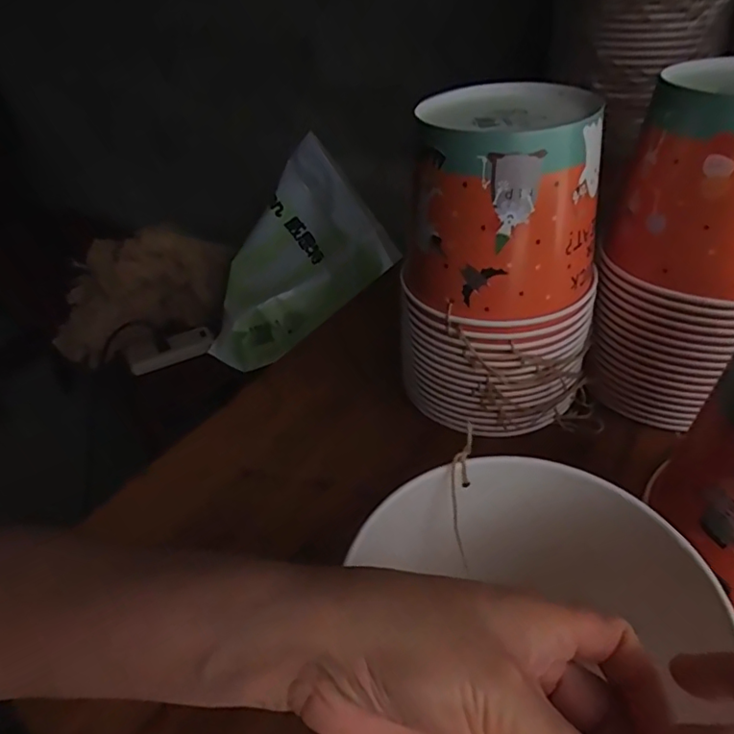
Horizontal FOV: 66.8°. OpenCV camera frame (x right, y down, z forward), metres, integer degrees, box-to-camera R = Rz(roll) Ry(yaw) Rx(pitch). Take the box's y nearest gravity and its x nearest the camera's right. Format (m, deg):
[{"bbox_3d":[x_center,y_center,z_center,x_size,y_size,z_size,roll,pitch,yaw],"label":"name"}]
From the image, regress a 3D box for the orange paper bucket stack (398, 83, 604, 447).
[{"bbox_3d":[0.110,-0.083,0.458,0.151,0.248,0.141,15,43,22],"label":"orange paper bucket stack"}]

